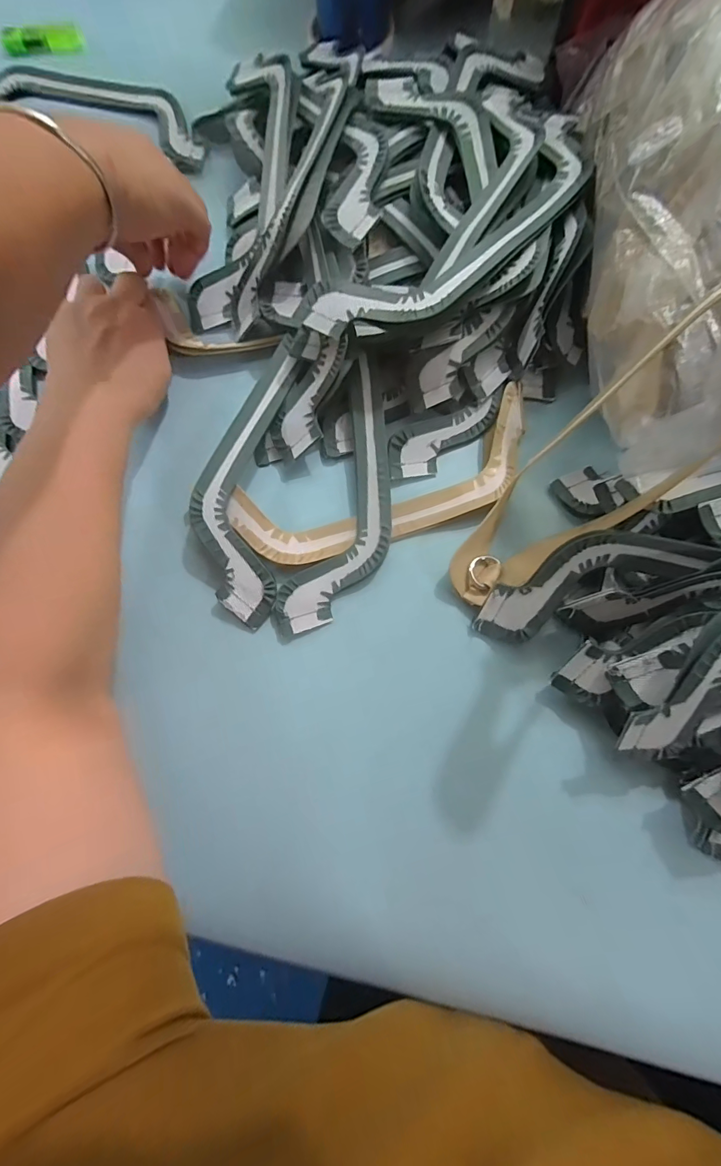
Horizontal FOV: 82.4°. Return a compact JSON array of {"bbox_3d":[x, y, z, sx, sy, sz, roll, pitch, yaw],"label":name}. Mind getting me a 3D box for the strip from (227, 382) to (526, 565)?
[{"bbox_3d":[0.023,-0.068,0.302,0.229,0.019,0.073,-22,79,-3],"label":"strip"}]

